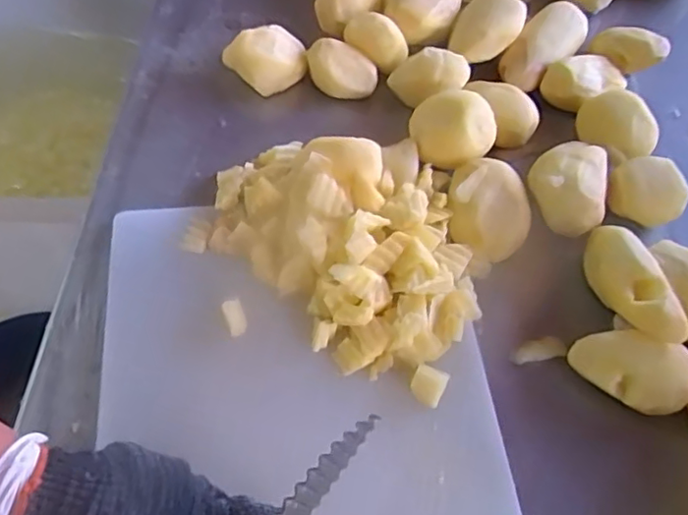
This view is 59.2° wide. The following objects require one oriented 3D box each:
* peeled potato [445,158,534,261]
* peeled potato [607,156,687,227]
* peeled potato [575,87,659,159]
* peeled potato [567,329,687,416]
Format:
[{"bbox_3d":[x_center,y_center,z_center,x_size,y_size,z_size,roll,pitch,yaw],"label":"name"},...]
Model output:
[{"bbox_3d":[0.112,-0.037,0.476,0.066,0.037,0.081,19,59,7],"label":"peeled potato"},{"bbox_3d":[0.243,-0.051,0.490,0.052,0.039,0.051,2,58,-3],"label":"peeled potato"},{"bbox_3d":[0.231,-0.110,0.519,0.068,0.045,0.054,37,63,17],"label":"peeled potato"},{"bbox_3d":[0.191,0.075,0.404,0.074,0.046,0.037,24,60,10],"label":"peeled potato"}]

